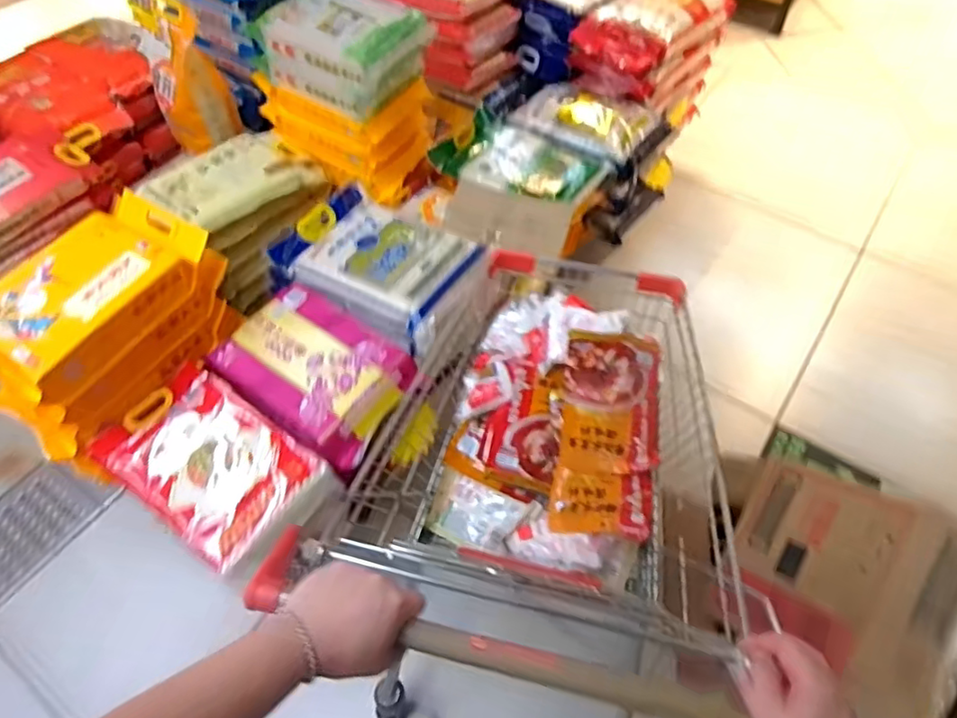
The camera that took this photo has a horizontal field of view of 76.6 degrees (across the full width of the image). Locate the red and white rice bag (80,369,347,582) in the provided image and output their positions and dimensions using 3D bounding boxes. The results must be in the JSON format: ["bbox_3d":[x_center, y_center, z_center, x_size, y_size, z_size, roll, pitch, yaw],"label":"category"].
[{"bbox_3d":[-0.474,0.179,1.070,0.419,0.116,0.237,31,60,22],"label":"red and white rice bag"}]

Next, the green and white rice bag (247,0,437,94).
[{"bbox_3d":[-0.320,-0.755,1.411,0.339,0.099,0.248,26,58,19],"label":"green and white rice bag"}]

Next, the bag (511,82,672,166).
[{"bbox_3d":[0.322,-0.704,1.725,0.386,0.072,0.271,31,60,21],"label":"bag"}]

